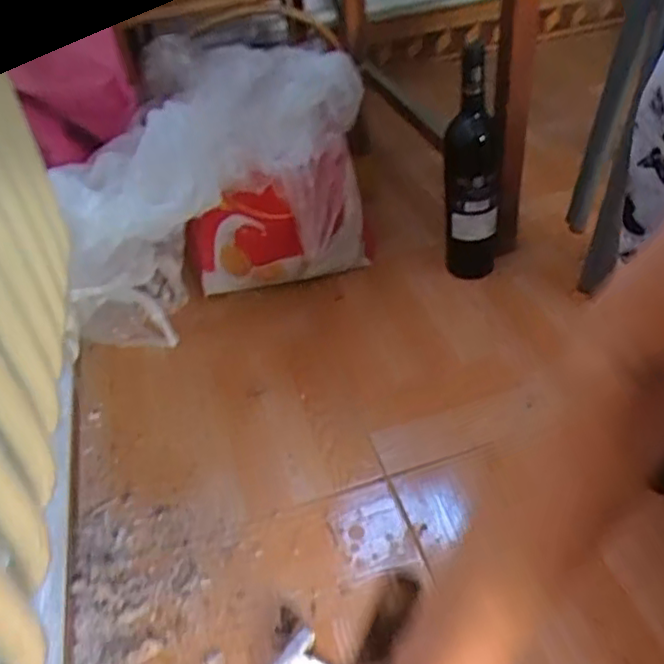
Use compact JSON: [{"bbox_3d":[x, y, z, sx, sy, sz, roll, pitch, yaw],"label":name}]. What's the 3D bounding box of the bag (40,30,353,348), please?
[{"bbox_3d":[-0.158,-0.153,0.862,0.412,0.355,0.219,-26,43,-21],"label":"bag"}]

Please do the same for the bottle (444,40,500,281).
[{"bbox_3d":[0.192,-0.204,0.890,0.075,0.339,0.070,2,41,12],"label":"bottle"}]

